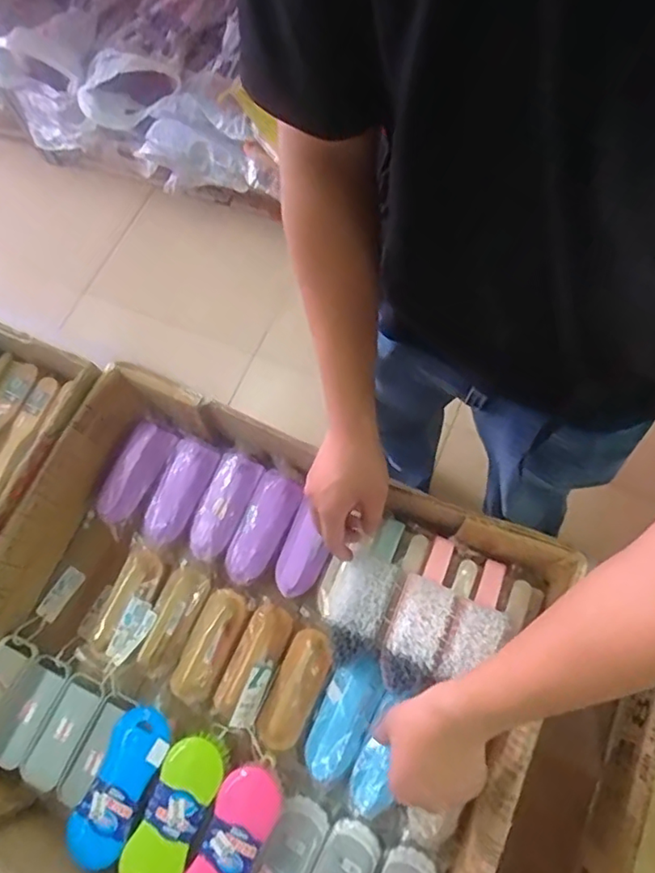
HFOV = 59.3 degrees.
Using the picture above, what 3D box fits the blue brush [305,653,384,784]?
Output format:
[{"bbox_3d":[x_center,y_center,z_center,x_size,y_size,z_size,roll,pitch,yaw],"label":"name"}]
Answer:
[{"bbox_3d":[0.020,0.301,0.621,0.053,0.032,0.127,23,73,12],"label":"blue brush"}]

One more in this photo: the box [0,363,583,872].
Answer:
[{"bbox_3d":[-0.098,0.253,0.633,0.568,0.146,0.487,22,73,12],"label":"box"}]

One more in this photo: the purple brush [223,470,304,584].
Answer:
[{"bbox_3d":[-0.083,0.107,0.695,0.060,0.028,0.136,26,73,10],"label":"purple brush"}]

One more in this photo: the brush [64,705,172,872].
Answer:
[{"bbox_3d":[-0.219,0.370,0.611,0.064,0.048,0.151,21,72,12],"label":"brush"}]

